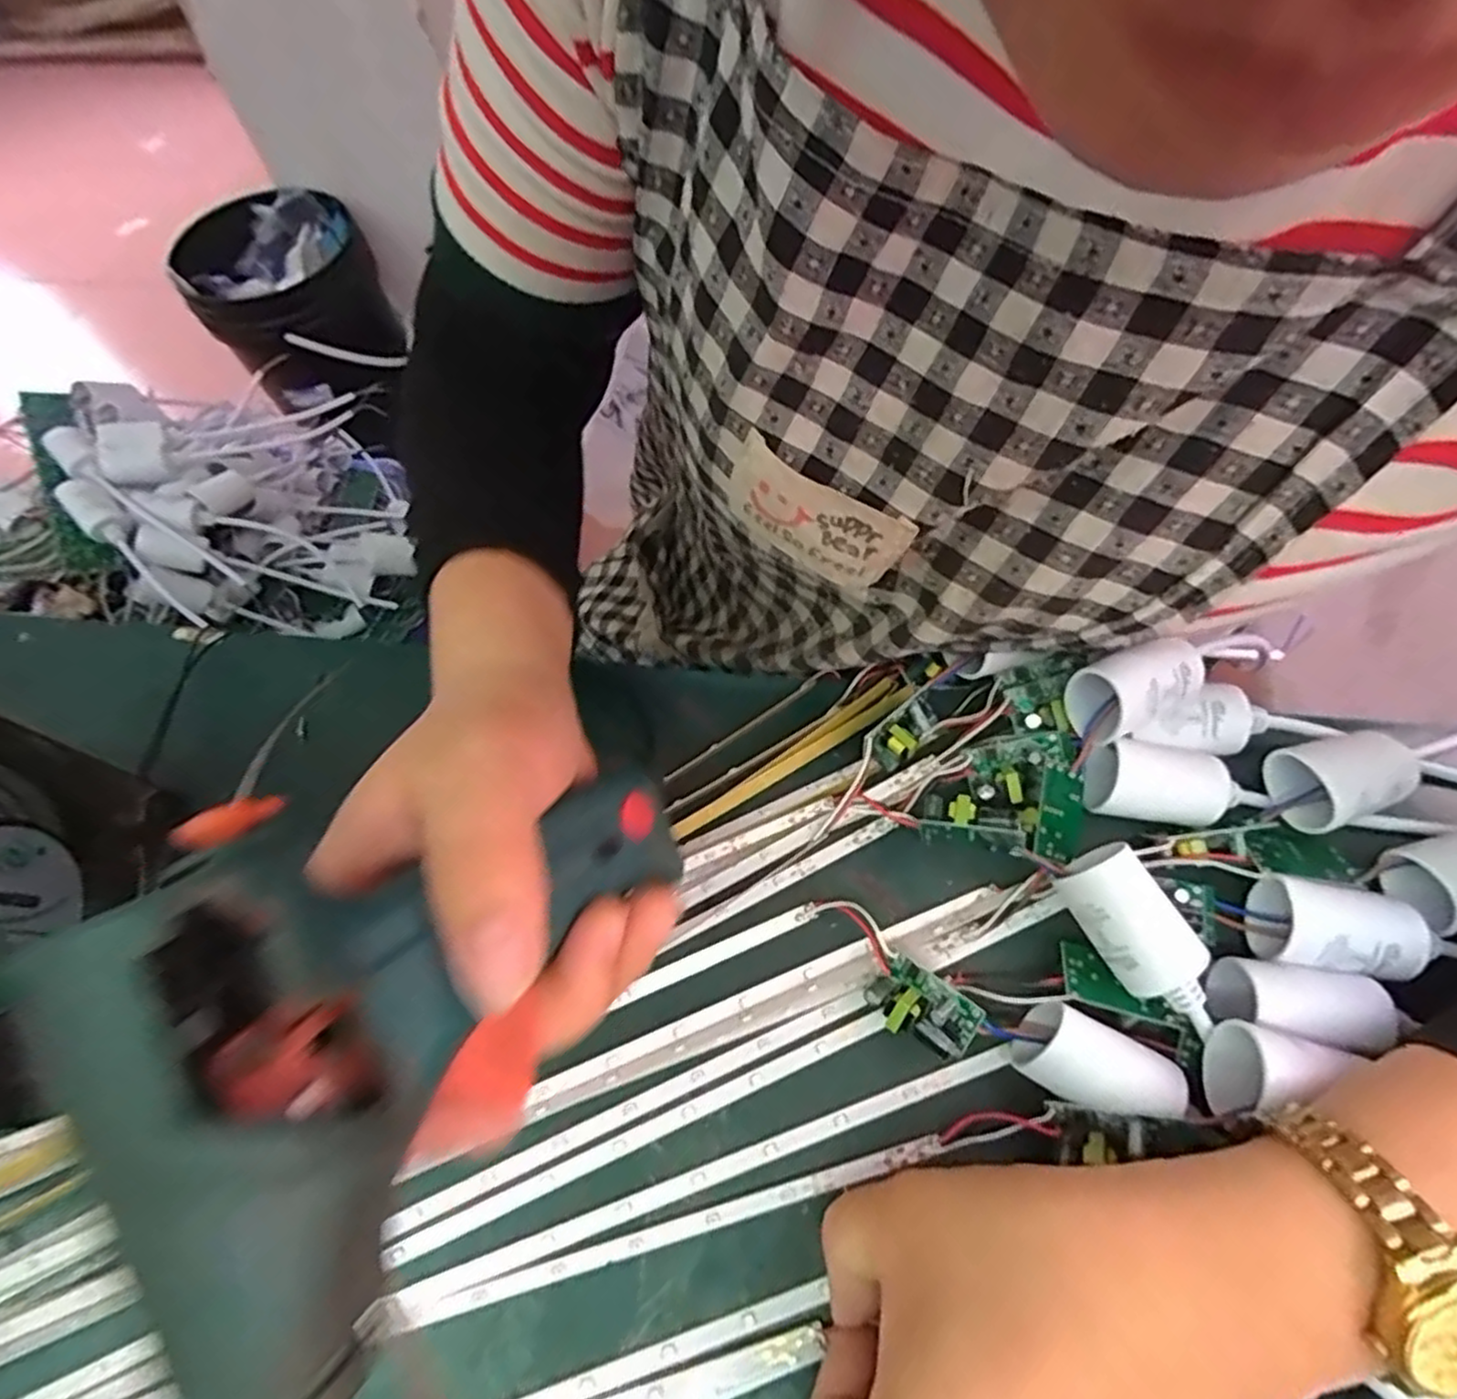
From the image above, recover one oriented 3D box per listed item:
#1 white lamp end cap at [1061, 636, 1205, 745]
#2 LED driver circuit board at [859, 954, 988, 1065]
[{"bbox_3d":[0.146,-0.004,0.265,0.042,0.031,0.029,-25,63,-10],"label":"white lamp end cap"},{"bbox_3d":[0.065,0.104,0.246,0.034,0.021,0.023,35,69,20],"label":"LED driver circuit board"}]

